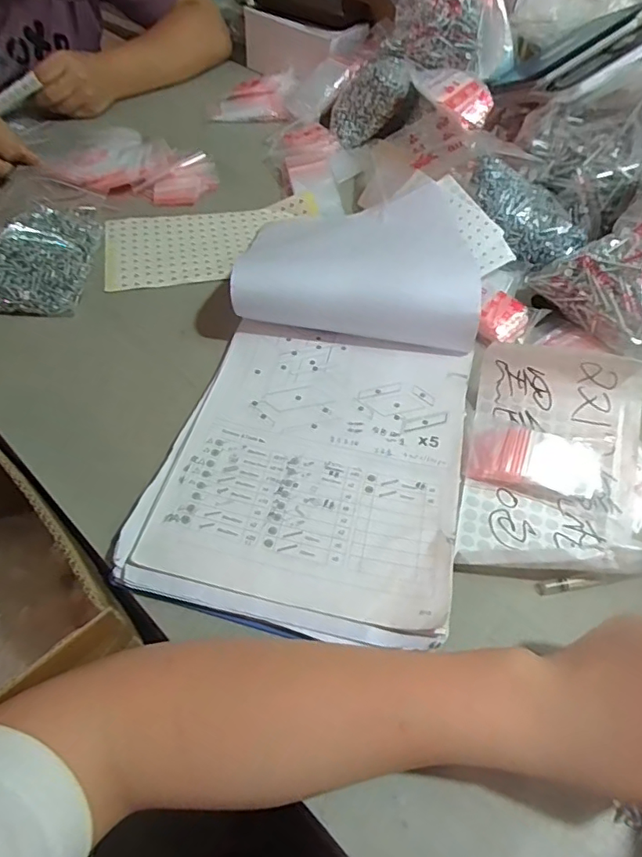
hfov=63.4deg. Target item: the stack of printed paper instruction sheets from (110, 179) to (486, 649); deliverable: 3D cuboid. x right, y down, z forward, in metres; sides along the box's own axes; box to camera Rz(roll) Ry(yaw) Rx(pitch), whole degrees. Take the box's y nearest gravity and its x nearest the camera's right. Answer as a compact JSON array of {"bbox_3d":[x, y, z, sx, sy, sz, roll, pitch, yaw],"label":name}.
[{"bbox_3d":[0.018,-0.063,0.434,0.214,0.042,0.436,11,56,7],"label":"stack of printed paper instruction sheets"}]

